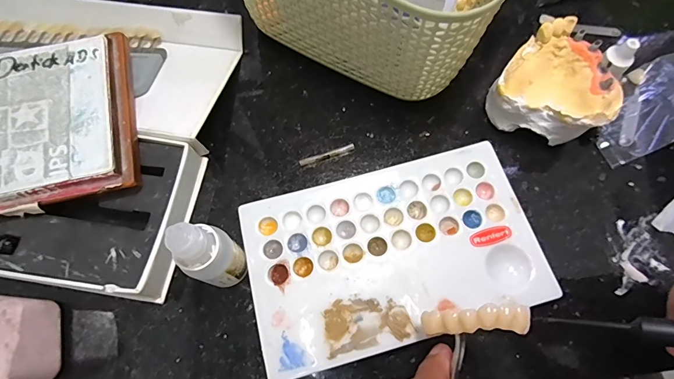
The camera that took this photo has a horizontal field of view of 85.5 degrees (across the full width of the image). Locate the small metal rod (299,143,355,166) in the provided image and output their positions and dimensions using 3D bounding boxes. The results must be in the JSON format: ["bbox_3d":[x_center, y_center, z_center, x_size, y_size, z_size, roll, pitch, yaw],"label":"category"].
[{"bbox_3d":[-0.006,-0.022,0.227,0.035,0.004,0.004,-19,71,-6],"label":"small metal rod"}]

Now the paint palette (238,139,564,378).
[{"bbox_3d":[0.029,0.031,0.202,0.153,0.013,0.097,-15,71,-5],"label":"paint palette"}]

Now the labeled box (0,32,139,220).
[{"bbox_3d":[-0.187,-0.027,0.196,0.148,0.022,0.090,-13,71,-4],"label":"labeled box"}]

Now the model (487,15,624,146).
[{"bbox_3d":[0.129,-0.059,0.219,0.060,0.042,0.055,32,74,11],"label":"model"}]

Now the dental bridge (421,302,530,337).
[{"bbox_3d":[0.059,0.057,0.158,0.044,0.007,0.012,-12,69,19],"label":"dental bridge"}]

